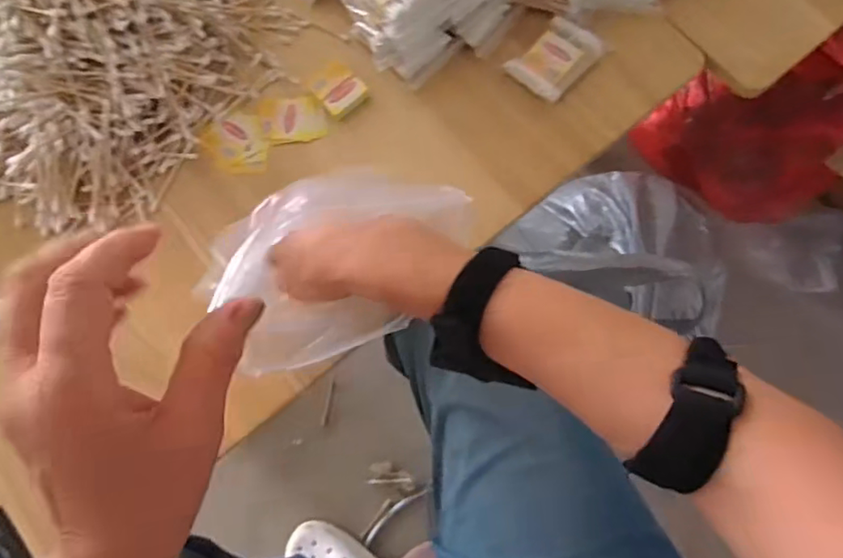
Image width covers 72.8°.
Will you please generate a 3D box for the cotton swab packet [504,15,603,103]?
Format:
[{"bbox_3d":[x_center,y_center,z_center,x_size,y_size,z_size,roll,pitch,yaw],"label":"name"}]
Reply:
[{"bbox_3d":[0.124,-0.203,0.526,0.055,0.013,0.080,44,79,10],"label":"cotton swab packet"}]

